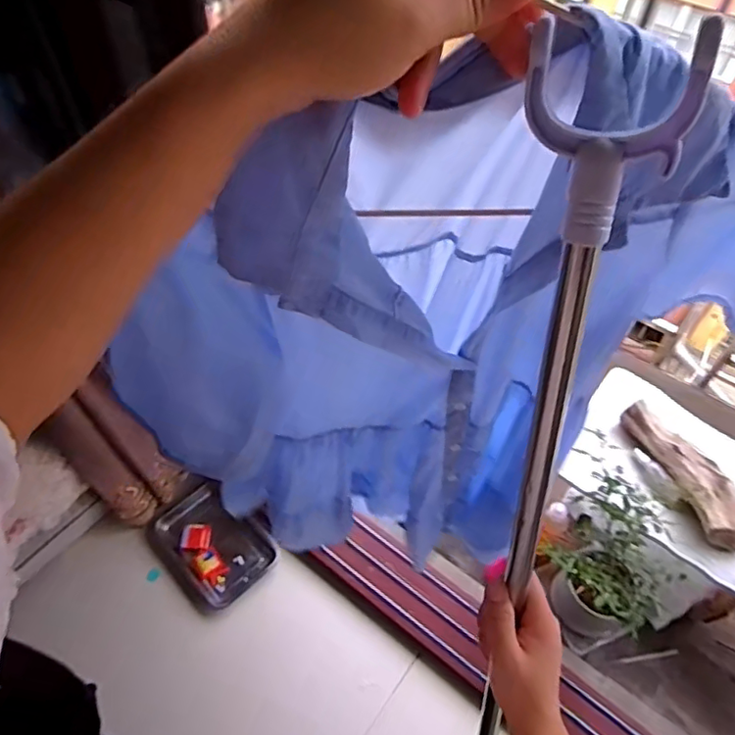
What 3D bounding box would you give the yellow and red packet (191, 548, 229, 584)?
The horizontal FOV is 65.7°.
[{"bbox_3d":[-0.377,0.485,1.377,0.089,0.018,0.055,37,61,23],"label":"yellow and red packet"}]

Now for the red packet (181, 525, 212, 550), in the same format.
[{"bbox_3d":[-0.426,0.422,1.416,0.069,0.028,0.061,-2,54,-3],"label":"red packet"}]

